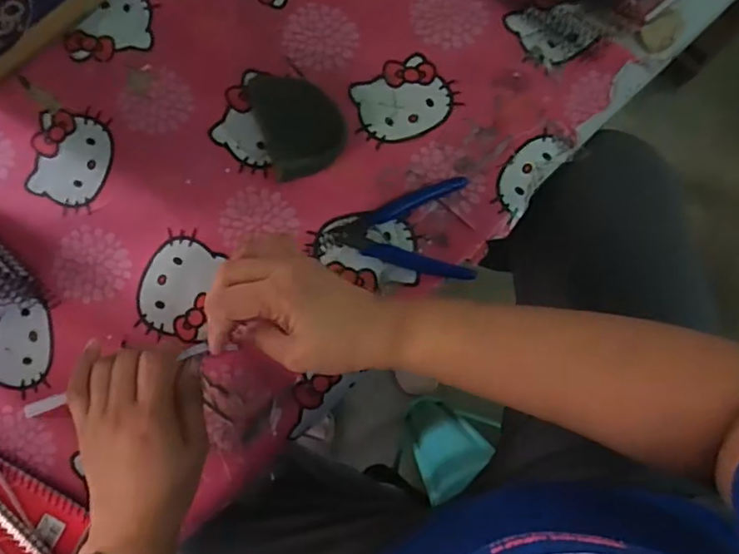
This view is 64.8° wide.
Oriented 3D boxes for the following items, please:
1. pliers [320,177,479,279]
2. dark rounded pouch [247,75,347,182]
[{"bbox_3d":[0.024,-0.033,0.477,0.116,0.013,0.082,-8,81,0],"label":"pliers"},{"bbox_3d":[-0.060,-0.133,0.491,0.065,0.025,0.100,-20,81,-2],"label":"dark rounded pouch"}]

